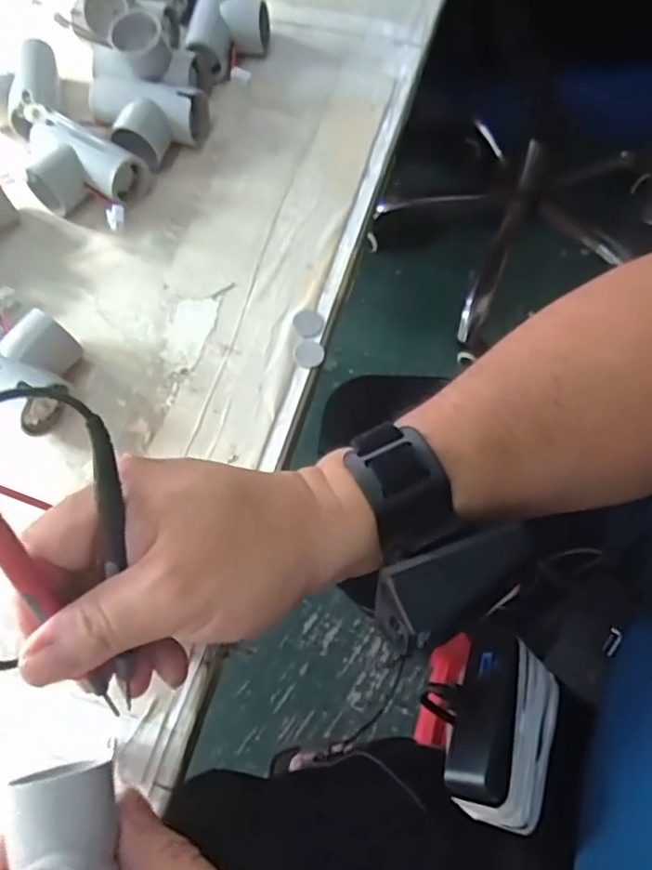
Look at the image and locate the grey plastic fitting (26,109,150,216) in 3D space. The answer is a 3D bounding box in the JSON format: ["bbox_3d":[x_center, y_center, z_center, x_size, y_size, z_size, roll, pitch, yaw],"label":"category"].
[{"bbox_3d":[-0.165,-0.176,0.418,0.080,0.028,0.057,28,67,11],"label":"grey plastic fitting"}]

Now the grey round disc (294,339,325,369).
[{"bbox_3d":[-0.010,-0.047,0.367,0.017,0.004,0.018,1,64,3],"label":"grey round disc"}]

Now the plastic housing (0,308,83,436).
[{"bbox_3d":[-0.177,-0.044,0.353,0.084,0.035,0.053,32,68,13],"label":"plastic housing"}]

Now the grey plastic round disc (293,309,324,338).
[{"bbox_3d":[-0.010,-0.066,0.376,0.018,0.004,0.020,7,65,6],"label":"grey plastic round disc"}]

